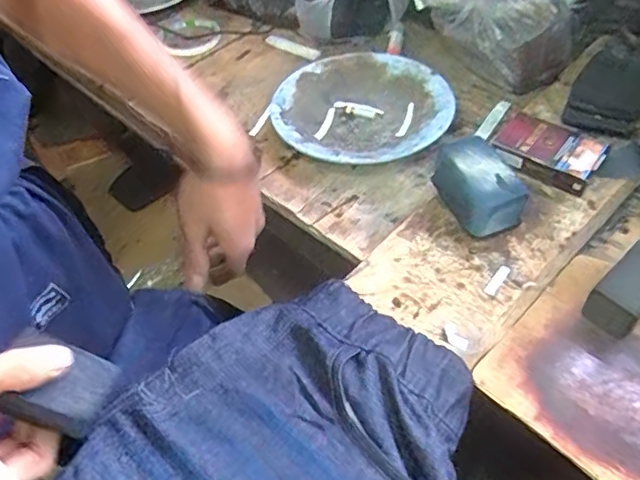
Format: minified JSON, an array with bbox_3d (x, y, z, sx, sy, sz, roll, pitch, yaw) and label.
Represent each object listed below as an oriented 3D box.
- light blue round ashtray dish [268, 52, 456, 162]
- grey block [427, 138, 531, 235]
[{"bbox_3d":[0.044,-0.144,0.636,0.186,0.032,0.184,-3,51,4],"label":"light blue round ashtray dish"},{"bbox_3d":[0.141,-0.045,0.513,0.053,0.051,0.087,-21,51,-11],"label":"grey block"}]

